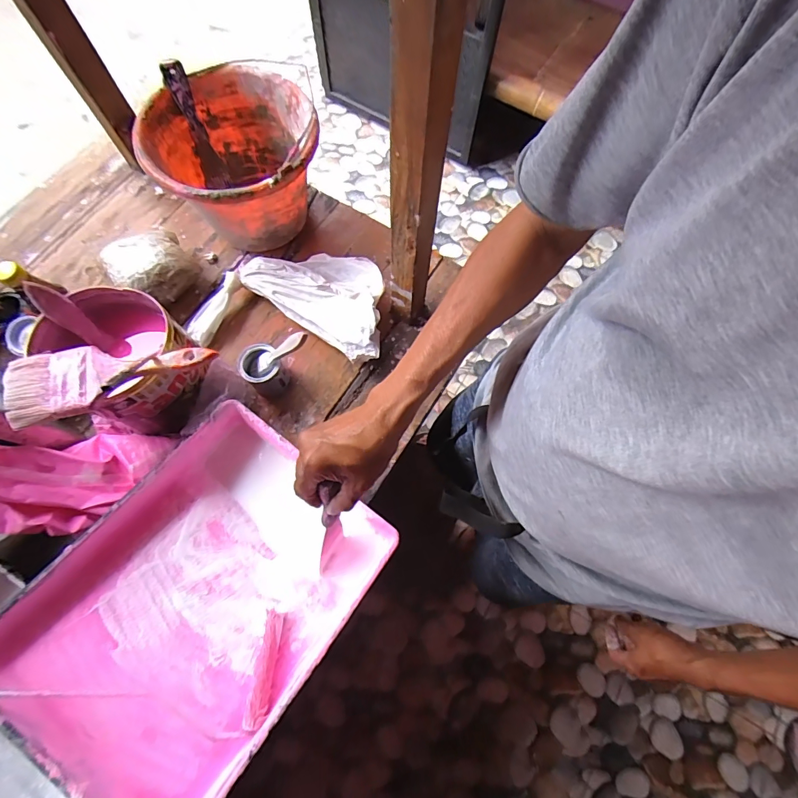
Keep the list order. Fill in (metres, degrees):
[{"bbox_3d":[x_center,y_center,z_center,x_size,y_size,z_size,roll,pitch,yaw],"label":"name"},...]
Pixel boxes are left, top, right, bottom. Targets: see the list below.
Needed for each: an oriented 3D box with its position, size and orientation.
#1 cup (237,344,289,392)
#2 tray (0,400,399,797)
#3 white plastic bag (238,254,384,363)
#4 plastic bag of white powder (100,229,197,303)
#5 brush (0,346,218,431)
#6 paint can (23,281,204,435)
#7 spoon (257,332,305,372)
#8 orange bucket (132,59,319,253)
[{"bbox_3d":[-0.194,-0.041,0.573,0.055,0.068,0.052,0,72,-1],"label":"cup"},{"bbox_3d":[-0.210,0.215,0.450,0.275,0.100,0.345,36,75,10],"label":"tray"},{"bbox_3d":[-0.113,-0.169,0.622,0.253,0.059,0.136,37,75,10],"label":"white plastic bag"},{"bbox_3d":[-0.371,-0.195,0.612,0.107,0.079,0.094,-34,76,-11],"label":"plastic bag of white powder"},{"bbox_3d":[-0.304,-0.031,0.419,0.201,0.014,0.075,-17,73,-6],"label":"brush"},{"bbox_3d":[-0.315,-0.047,0.508,0.137,0.176,0.150,0,72,-1],"label":"paint can"},{"bbox_3d":[-0.159,-0.062,0.528,0.011,0.123,0.020,15,66,-41],"label":"spoon"},{"bbox_3d":[-0.235,-0.346,0.617,0.228,0.169,0.230,0,72,-1],"label":"orange bucket"}]

